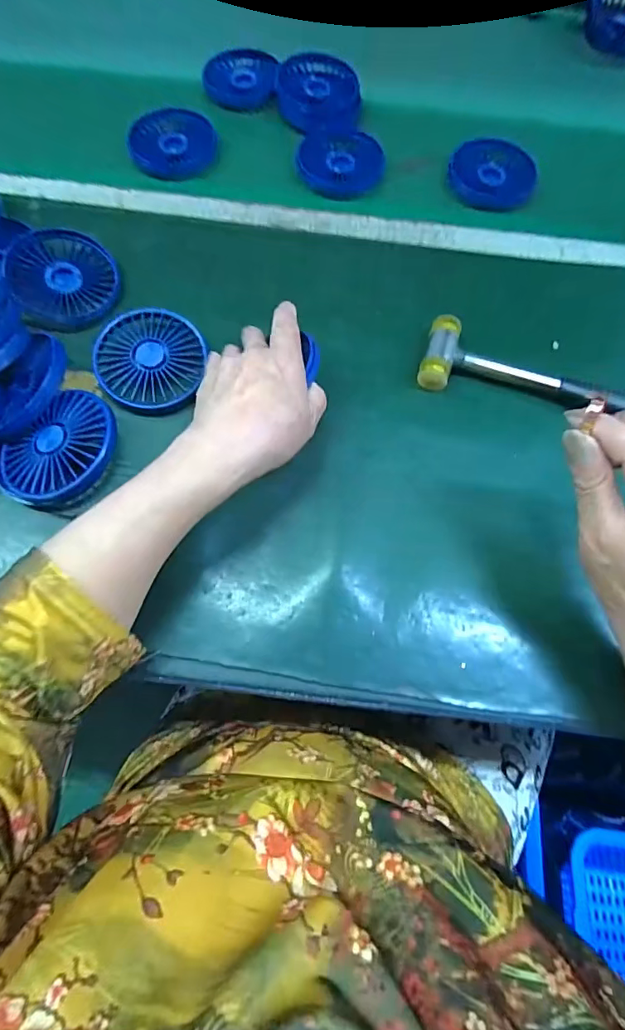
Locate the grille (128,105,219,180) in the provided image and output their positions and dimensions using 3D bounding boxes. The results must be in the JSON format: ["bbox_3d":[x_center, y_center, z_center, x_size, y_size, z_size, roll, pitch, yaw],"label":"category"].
[{"bbox_3d":[-0.142,-0.381,0.508,0.087,0.022,0.087,0,69,-1],"label":"grille"}]

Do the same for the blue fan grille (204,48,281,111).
[{"bbox_3d":[-0.078,-0.482,0.548,0.082,0.023,0.082,7,69,2],"label":"blue fan grille"}]

